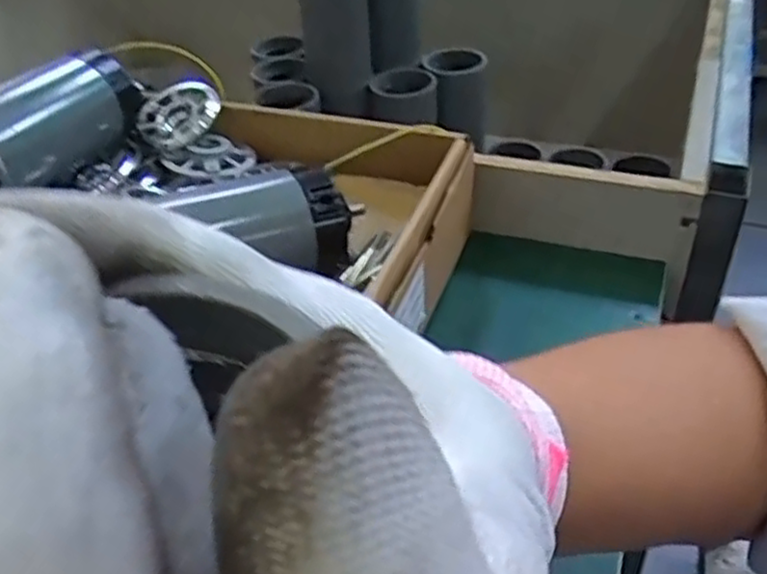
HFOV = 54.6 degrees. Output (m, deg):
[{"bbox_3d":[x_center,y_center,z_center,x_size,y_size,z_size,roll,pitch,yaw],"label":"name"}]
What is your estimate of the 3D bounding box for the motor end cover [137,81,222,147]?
[{"bbox_3d":[-0.181,-0.153,0.658,0.074,0.035,0.067,-12,39,-11],"label":"motor end cover"}]

